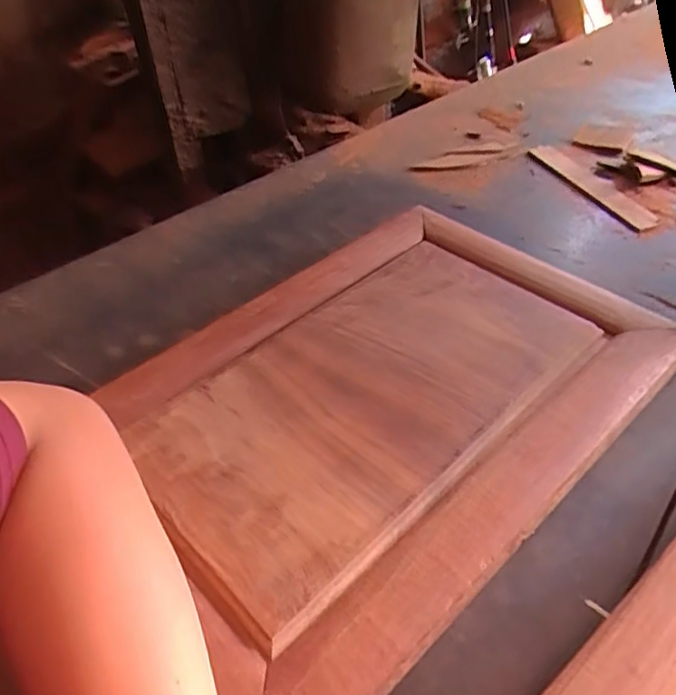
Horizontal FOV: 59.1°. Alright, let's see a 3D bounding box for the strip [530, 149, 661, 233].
[{"bbox_3d":[0.254,-0.165,0.604,0.029,0.004,0.177,-16,46,-12],"label":"strip"}]

